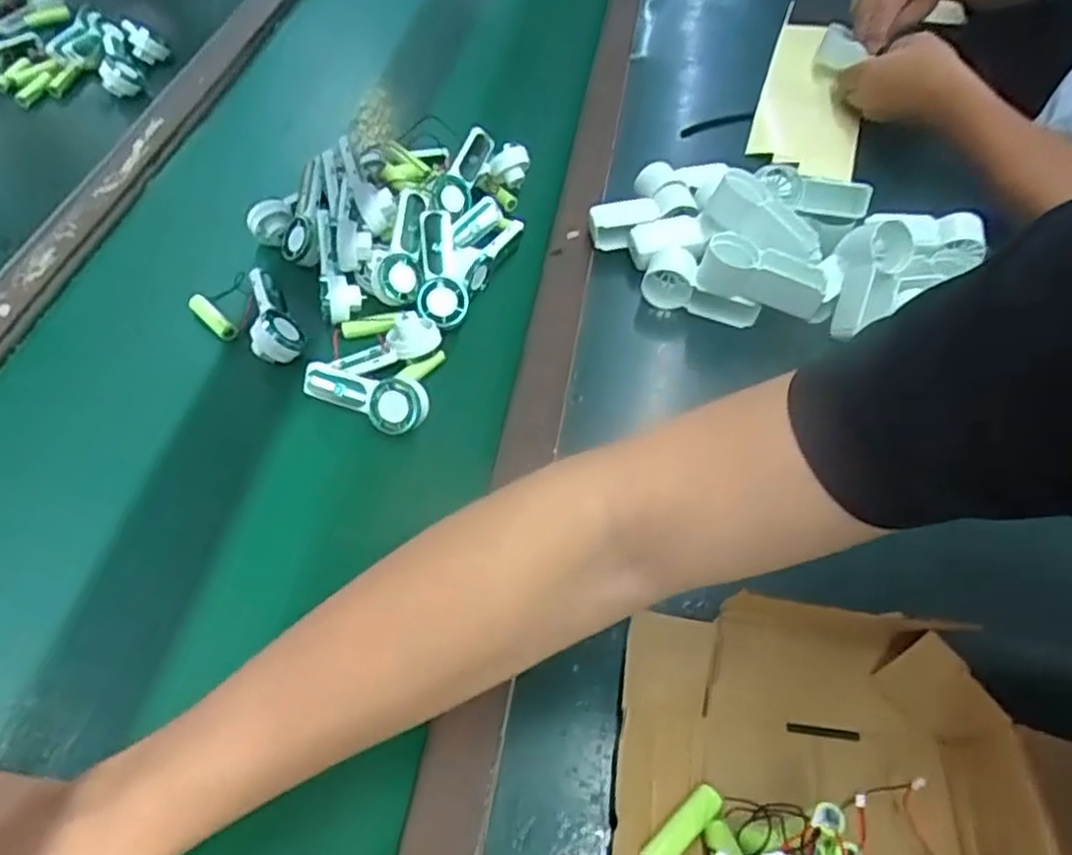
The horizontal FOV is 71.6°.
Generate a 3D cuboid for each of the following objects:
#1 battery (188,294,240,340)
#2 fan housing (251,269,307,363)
[{"bbox_3d":[-0.256,-0.088,0.593,0.052,0.016,0.014,36,61,25],"label":"battery"},{"bbox_3d":[-0.207,-0.086,0.577,0.037,0.030,0.092,-21,55,-14],"label":"fan housing"}]

